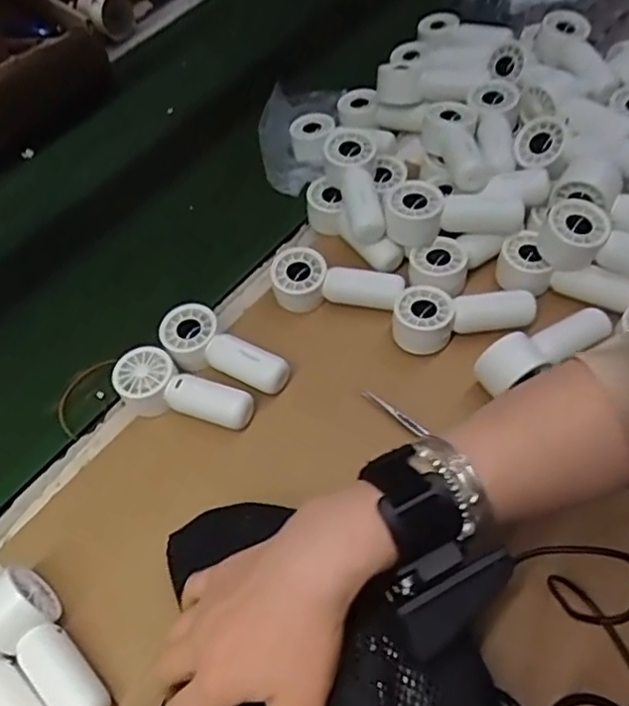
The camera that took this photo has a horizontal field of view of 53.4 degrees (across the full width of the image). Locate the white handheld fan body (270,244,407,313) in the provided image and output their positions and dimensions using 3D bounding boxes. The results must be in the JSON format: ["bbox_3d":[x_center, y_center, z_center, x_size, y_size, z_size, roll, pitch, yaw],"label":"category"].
[{"bbox_3d":[0.018,-0.057,0.529,0.108,0.033,0.042,10,58,14],"label":"white handheld fan body"}]

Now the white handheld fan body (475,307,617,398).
[{"bbox_3d":[0.175,-0.005,0.469,0.109,0.038,0.034,-26,57,-10],"label":"white handheld fan body"}]

